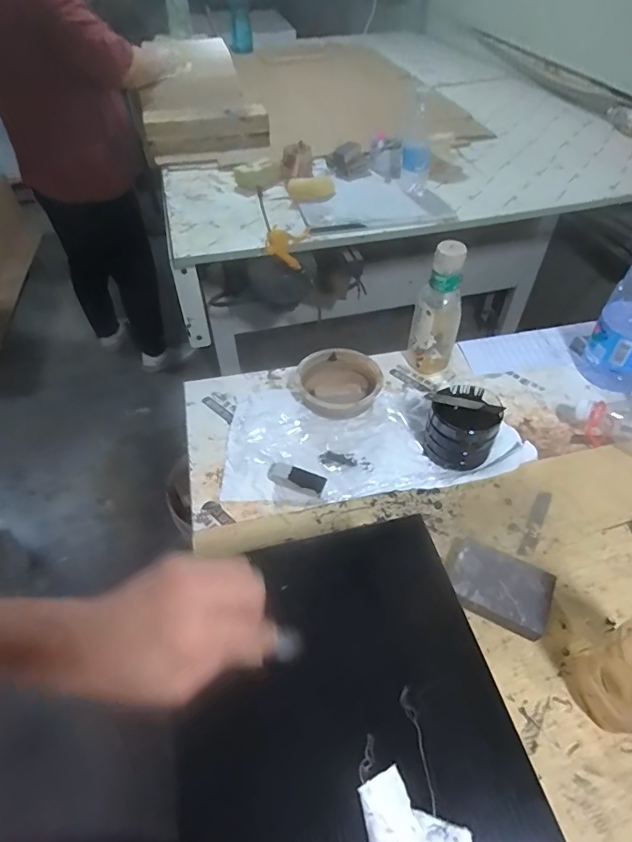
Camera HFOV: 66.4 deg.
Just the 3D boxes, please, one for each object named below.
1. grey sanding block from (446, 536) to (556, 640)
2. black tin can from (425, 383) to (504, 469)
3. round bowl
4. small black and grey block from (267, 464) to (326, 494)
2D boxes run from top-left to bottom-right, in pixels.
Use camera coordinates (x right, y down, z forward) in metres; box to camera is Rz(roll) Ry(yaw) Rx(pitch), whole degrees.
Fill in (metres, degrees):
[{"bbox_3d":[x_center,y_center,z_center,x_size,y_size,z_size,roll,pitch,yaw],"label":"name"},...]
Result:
[{"bbox_3d":[0.190,0.177,0.510,0.103,0.029,0.073,23,53,17],"label":"grey sanding block"},{"bbox_3d":[0.195,0.007,0.639,0.090,0.088,0.100,24,53,17],"label":"black tin can"},{"bbox_3d":[0.035,-0.059,0.730,0.126,0.032,0.120,1,50,-1],"label":"round bowl"},{"bbox_3d":[-0.026,0.074,0.623,0.076,0.016,0.027,13,51,9],"label":"small black and grey block"}]

